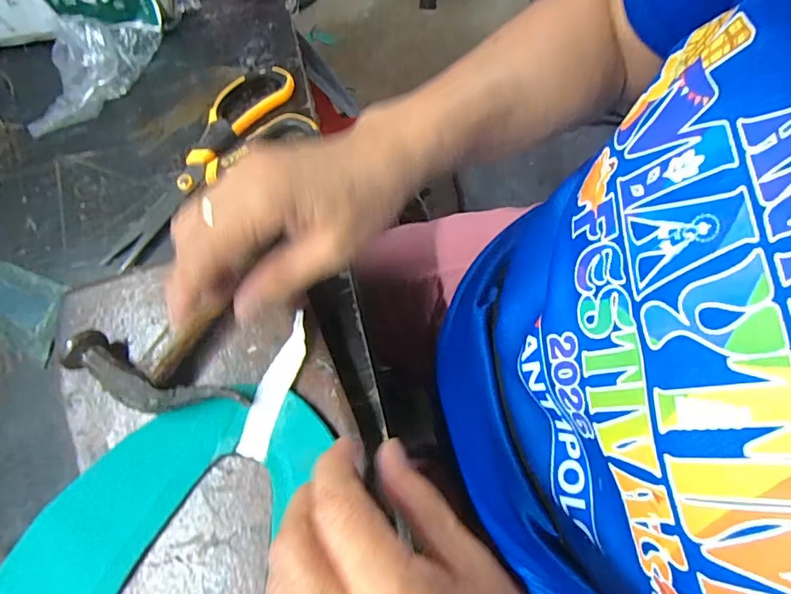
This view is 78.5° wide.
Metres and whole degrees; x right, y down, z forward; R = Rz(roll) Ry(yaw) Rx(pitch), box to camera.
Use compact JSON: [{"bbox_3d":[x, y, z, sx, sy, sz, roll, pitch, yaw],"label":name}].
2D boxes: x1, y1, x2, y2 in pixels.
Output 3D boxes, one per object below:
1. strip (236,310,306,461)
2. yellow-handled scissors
[{"bbox_3d":[-0.075,0.054,0.307,0.020,0.006,0.092,15,72,14],"label":"strip"},{"bbox_3d":[-0.131,-0.098,0.379,0.085,0.014,0.199,26,73,10],"label":"yellow-handled scissors"}]

